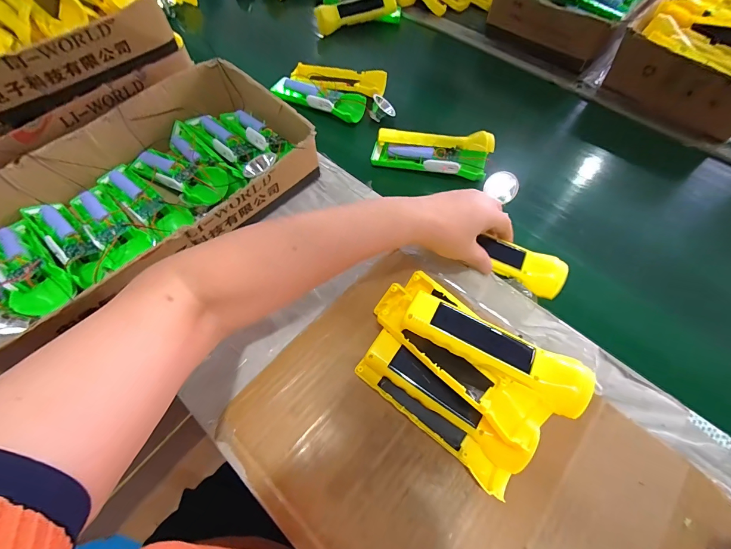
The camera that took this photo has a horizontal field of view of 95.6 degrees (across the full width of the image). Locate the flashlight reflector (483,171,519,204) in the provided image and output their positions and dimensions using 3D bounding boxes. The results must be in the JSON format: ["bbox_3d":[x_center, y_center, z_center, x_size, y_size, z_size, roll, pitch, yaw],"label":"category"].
[{"bbox_3d":[0.187,-0.121,0.458,0.043,0.042,0.015,26,31,6],"label":"flashlight reflector"}]

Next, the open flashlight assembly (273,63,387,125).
[{"bbox_3d":[-0.061,-0.320,0.559,0.157,0.023,0.123,25,64,11],"label":"open flashlight assembly"}]

